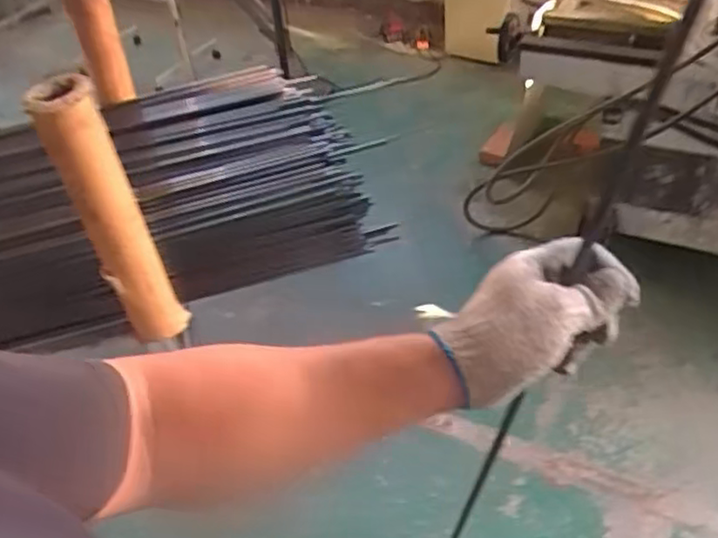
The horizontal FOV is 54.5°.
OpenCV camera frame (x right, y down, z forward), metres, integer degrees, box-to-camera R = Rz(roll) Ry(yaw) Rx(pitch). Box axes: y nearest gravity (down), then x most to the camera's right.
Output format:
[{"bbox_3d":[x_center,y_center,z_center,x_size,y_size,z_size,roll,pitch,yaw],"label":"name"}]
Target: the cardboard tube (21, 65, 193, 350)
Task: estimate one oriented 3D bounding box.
[{"bbox_3d":[-0.419,-0.073,1.208,0.111,0.514,0.092,-27,45,-21],"label":"cardboard tube"}]

